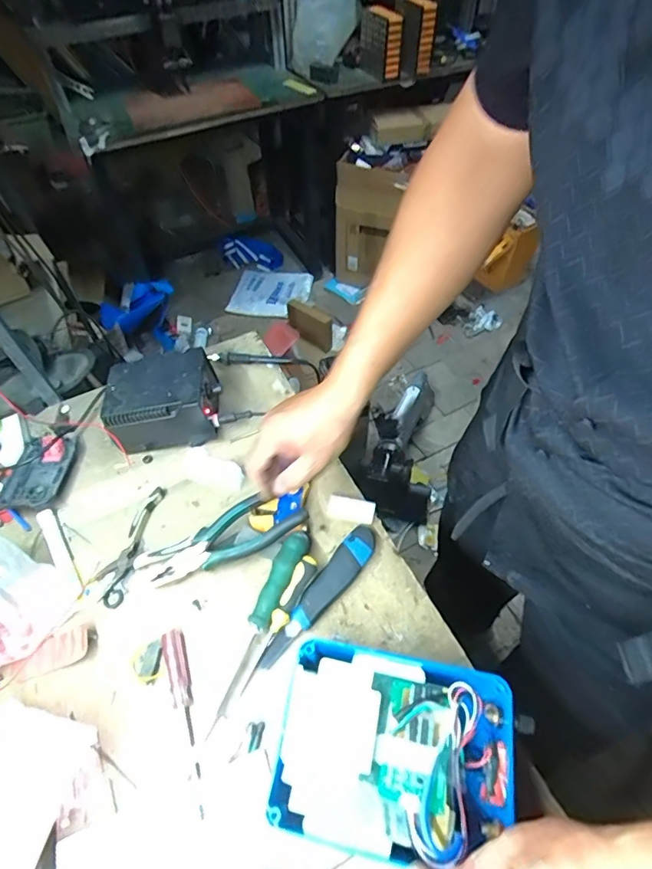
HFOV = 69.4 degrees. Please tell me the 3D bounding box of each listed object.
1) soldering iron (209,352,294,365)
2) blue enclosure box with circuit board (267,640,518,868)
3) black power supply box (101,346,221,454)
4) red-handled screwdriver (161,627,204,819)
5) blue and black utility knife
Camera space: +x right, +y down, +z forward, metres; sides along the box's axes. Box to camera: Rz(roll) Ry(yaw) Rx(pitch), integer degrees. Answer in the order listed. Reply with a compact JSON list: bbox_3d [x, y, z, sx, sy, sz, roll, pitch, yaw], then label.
[{"bbox_3d":[-0.122,-0.125,0.779,0.137,0.021,0.019,-1,54,0],"label":"soldering iron"},{"bbox_3d":[0.060,0.276,0.415,0.198,0.045,0.147,9,55,7],"label":"blue enclosure box with circuit board"},{"bbox_3d":[-0.231,-0.049,0.683,0.151,0.089,0.111,-6,54,-4],"label":"black power supply box"},{"bbox_3d":[-0.147,0.285,0.480,0.021,0.016,0.166,-15,55,-10],"label":"red-handled screwdriver"},{"bbox_3d":[-0.004,0.185,0.546,0.038,0.019,0.195,31,60,21],"label":"blue and black utility knife"}]

